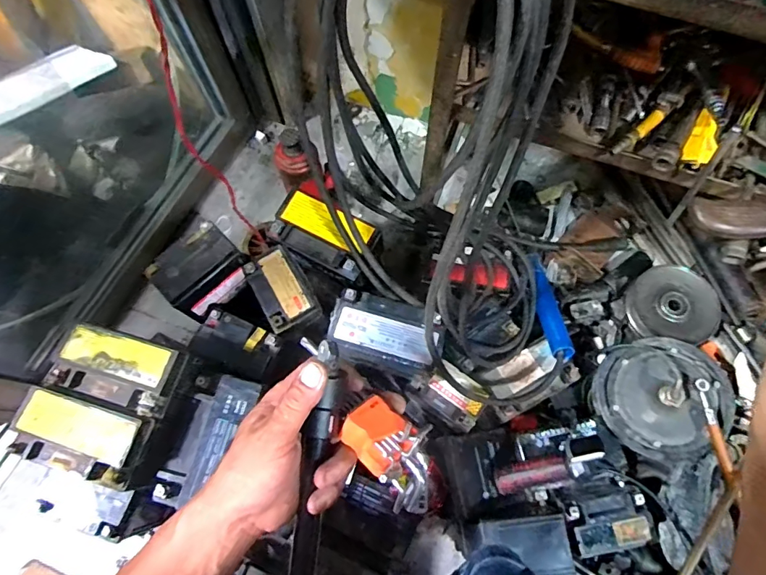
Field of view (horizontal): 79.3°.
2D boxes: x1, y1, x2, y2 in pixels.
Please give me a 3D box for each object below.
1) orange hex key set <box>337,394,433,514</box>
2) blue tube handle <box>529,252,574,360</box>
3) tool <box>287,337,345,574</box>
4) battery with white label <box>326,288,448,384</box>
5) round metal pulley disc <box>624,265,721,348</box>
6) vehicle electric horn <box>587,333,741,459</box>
[{"bbox_3d":[0.011,0.132,0.371,0.055,0.022,0.091,-38,75,-11],"label":"orange hex key set"},{"bbox_3d":[0.267,0.026,0.754,0.035,0.027,0.199,-2,55,0],"label":"blue tube handle"},{"bbox_3d":[-0.062,0.161,0.381,0.032,0.021,0.233,7,93,4],"label":"tool"},{"bbox_3d":[0.002,0.070,0.652,0.148,0.104,0.091,10,72,5],"label":"battery with white label"},{"bbox_3d":[0.484,0.027,0.766,0.136,0.030,0.125,0,71,1],"label":"round metal pulley disc"},{"bbox_3d":[0.391,0.155,0.658,0.164,0.050,0.162,-9,74,33],"label":"vehicle electric horn"}]

